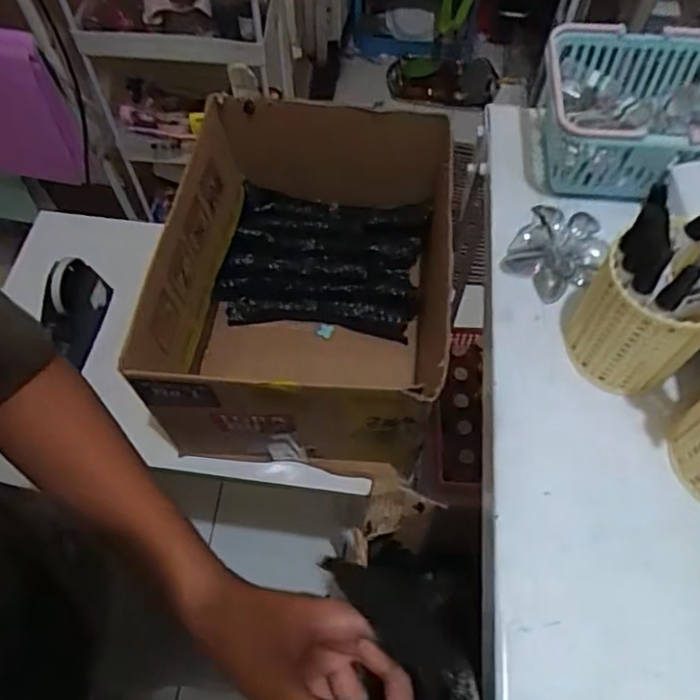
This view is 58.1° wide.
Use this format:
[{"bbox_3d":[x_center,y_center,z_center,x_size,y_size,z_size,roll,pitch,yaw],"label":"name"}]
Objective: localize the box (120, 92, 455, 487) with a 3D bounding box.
[{"bbox_3d":[-0.046,-0.072,0.818,0.311,0.266,0.403,6,62,3],"label":"box"}]

